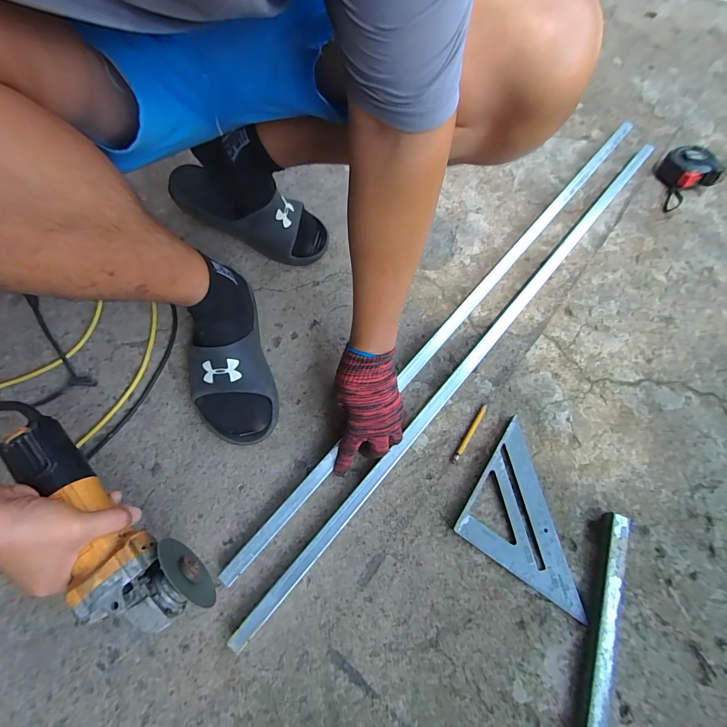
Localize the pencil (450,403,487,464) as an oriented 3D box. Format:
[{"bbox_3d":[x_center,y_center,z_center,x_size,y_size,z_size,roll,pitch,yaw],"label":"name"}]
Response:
[{"bbox_3d":[0.152,0.099,0.503,0.009,0.007,0.099,31,71,13],"label":"pencil"}]

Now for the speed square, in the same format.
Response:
[{"bbox_3d":[0.228,0.191,0.458,0.161,0.015,0.172,30,71,13],"label":"speed square"}]

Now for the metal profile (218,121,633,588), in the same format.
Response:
[{"bbox_3d":[0.167,-0.092,0.563,0.024,0.033,1.004,39,74,16],"label":"metal profile"}]

